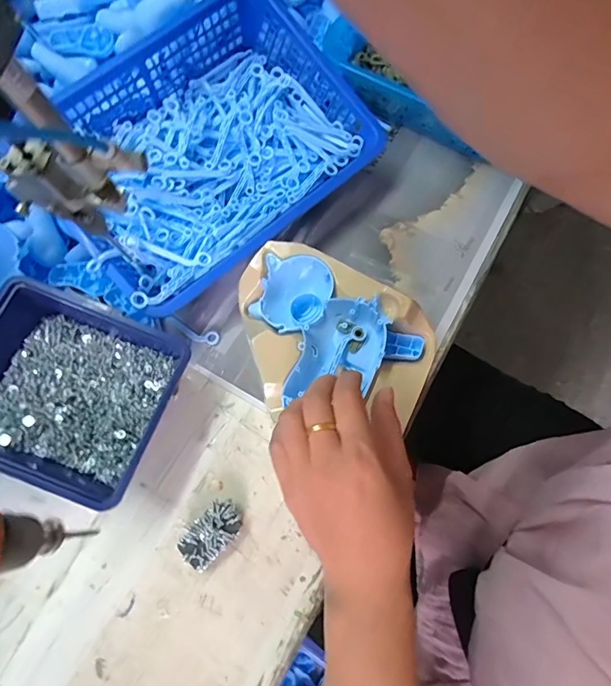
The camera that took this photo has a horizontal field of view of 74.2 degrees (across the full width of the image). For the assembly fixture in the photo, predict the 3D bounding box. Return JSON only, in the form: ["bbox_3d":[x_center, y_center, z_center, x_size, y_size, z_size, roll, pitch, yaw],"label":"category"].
[{"bbox_3d":[0.015,0.001,0.361,0.182,0.059,0.133,31,76,11],"label":"assembly fixture"}]

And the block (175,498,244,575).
[{"bbox_3d":[-0.077,0.157,0.334,0.032,0.020,0.052,42,78,14],"label":"block"}]

